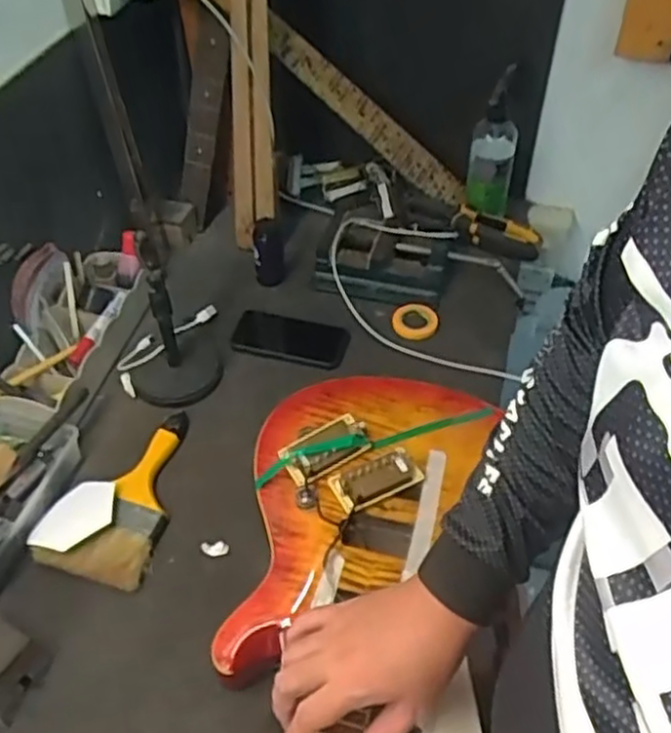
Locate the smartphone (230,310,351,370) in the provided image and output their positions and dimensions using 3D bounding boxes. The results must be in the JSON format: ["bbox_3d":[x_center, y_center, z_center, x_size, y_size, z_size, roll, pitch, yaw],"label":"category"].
[{"bbox_3d":[-0.059,-0.039,0.983,0.149,0.011,0.081,10,48,10],"label":"smartphone"}]

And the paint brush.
[{"bbox_3d":[-0.230,0.133,0.819,0.105,0.028,0.218,10,48,7],"label":"paint brush"}]

